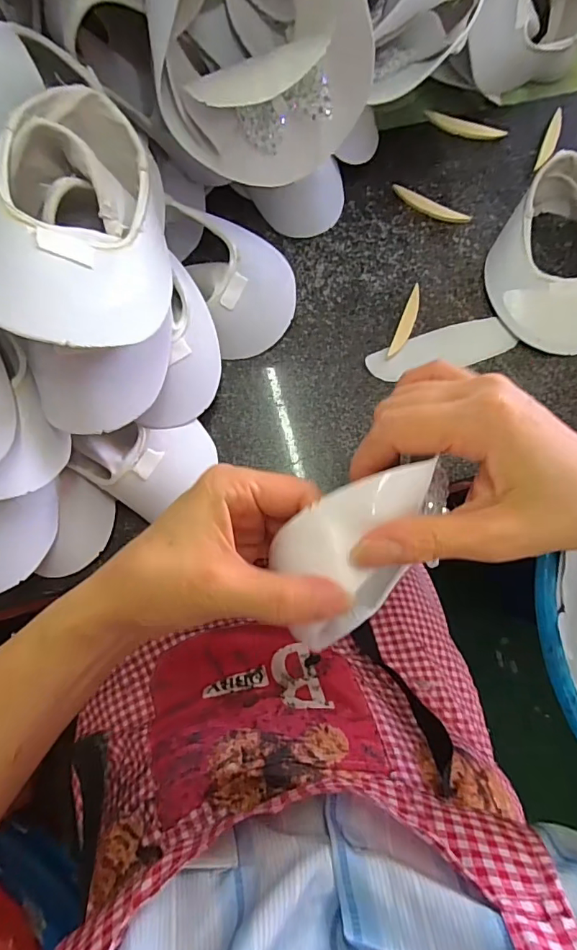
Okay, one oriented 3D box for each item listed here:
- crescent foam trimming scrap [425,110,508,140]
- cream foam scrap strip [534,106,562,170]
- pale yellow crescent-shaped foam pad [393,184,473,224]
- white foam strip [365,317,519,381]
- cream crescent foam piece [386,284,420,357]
[{"bbox_3d":[0.166,-0.328,0.452,0.077,0.005,0.021,25,77,5],"label":"crescent foam trimming scrap"},{"bbox_3d":[0.245,-0.313,0.450,0.011,0.004,0.075,23,77,4],"label":"cream foam scrap strip"},{"bbox_3d":[0.126,-0.239,0.427,0.073,0.004,0.014,29,78,6],"label":"pale yellow crescent-shaped foam pad"},{"bbox_3d":[0.127,-0.104,0.400,0.123,0.004,0.037,-19,77,-6],"label":"white foam strip"},{"bbox_3d":[0.099,-0.127,0.401,0.012,0.004,0.068,21,77,4],"label":"cream crescent foam piece"}]

